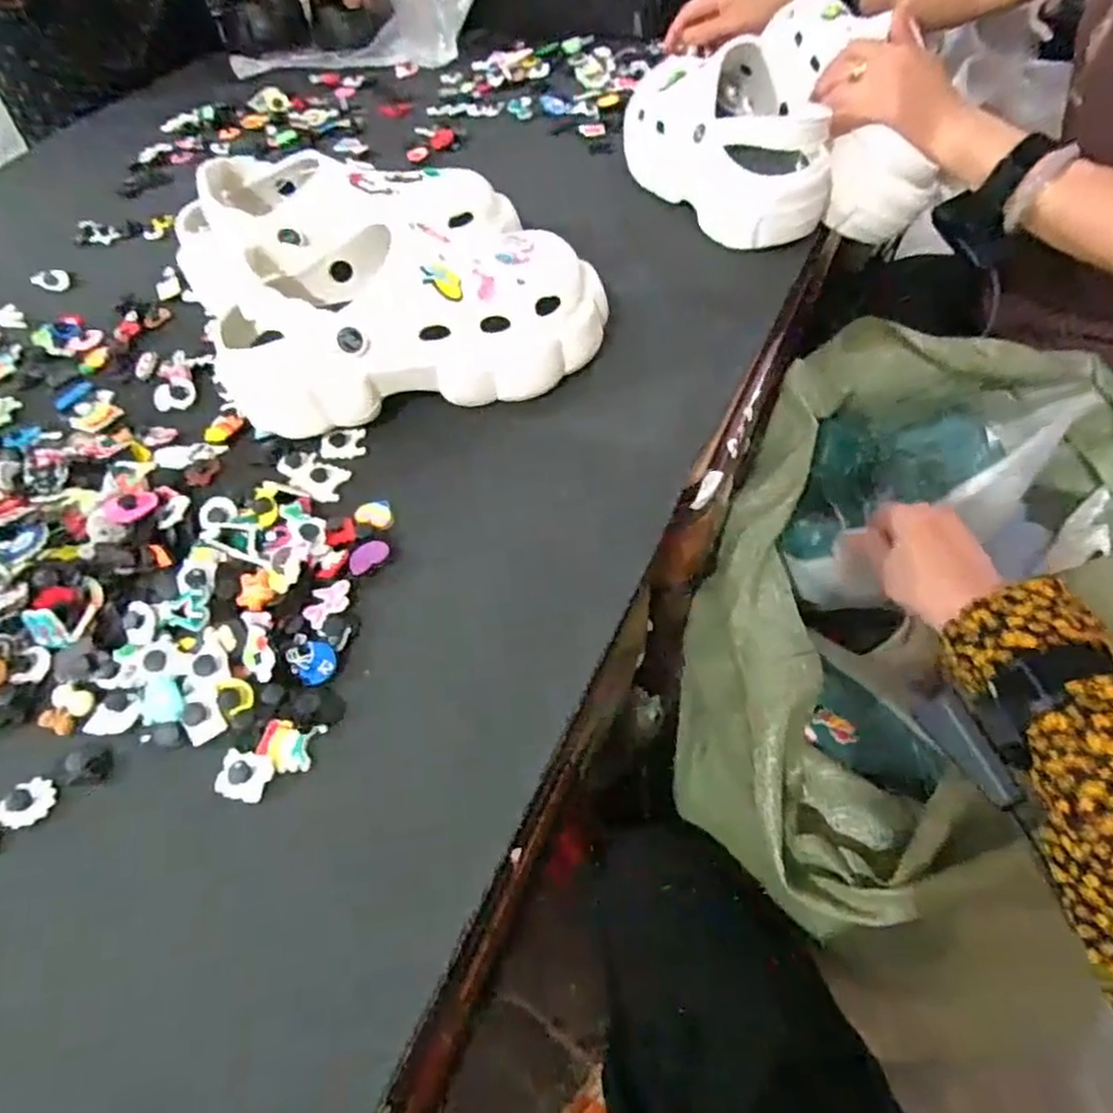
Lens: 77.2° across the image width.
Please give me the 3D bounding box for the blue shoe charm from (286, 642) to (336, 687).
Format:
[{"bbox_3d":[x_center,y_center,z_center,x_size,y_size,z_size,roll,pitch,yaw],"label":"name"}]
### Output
[{"bbox_3d":[-0.130,0.056,0.374,0.021,0.004,0.026,-37,59,-22],"label":"blue shoe charm"}]

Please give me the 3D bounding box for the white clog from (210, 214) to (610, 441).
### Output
[{"bbox_3d":[-0.096,-0.162,0.490,0.265,0.099,0.108,-11,53,-4],"label":"white clog"}]

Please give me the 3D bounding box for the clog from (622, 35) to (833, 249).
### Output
[{"bbox_3d":[0.152,-0.379,0.632,0.112,0.099,0.251,-25,54,-12],"label":"clog"}]

